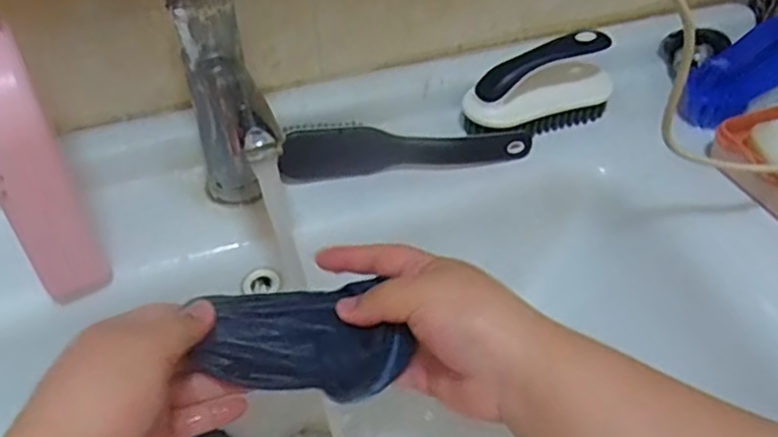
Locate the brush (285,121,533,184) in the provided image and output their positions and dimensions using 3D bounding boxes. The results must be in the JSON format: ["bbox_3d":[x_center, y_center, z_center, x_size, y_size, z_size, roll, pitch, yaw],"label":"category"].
[{"bbox_3d":[0.012,-0.061,0.551,0.190,0.036,0.046,-7,43,-7],"label":"brush"}]

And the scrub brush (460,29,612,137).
[{"bbox_3d":[0.123,-0.106,0.567,0.125,0.068,0.051,-18,46,-18],"label":"scrub brush"}]

